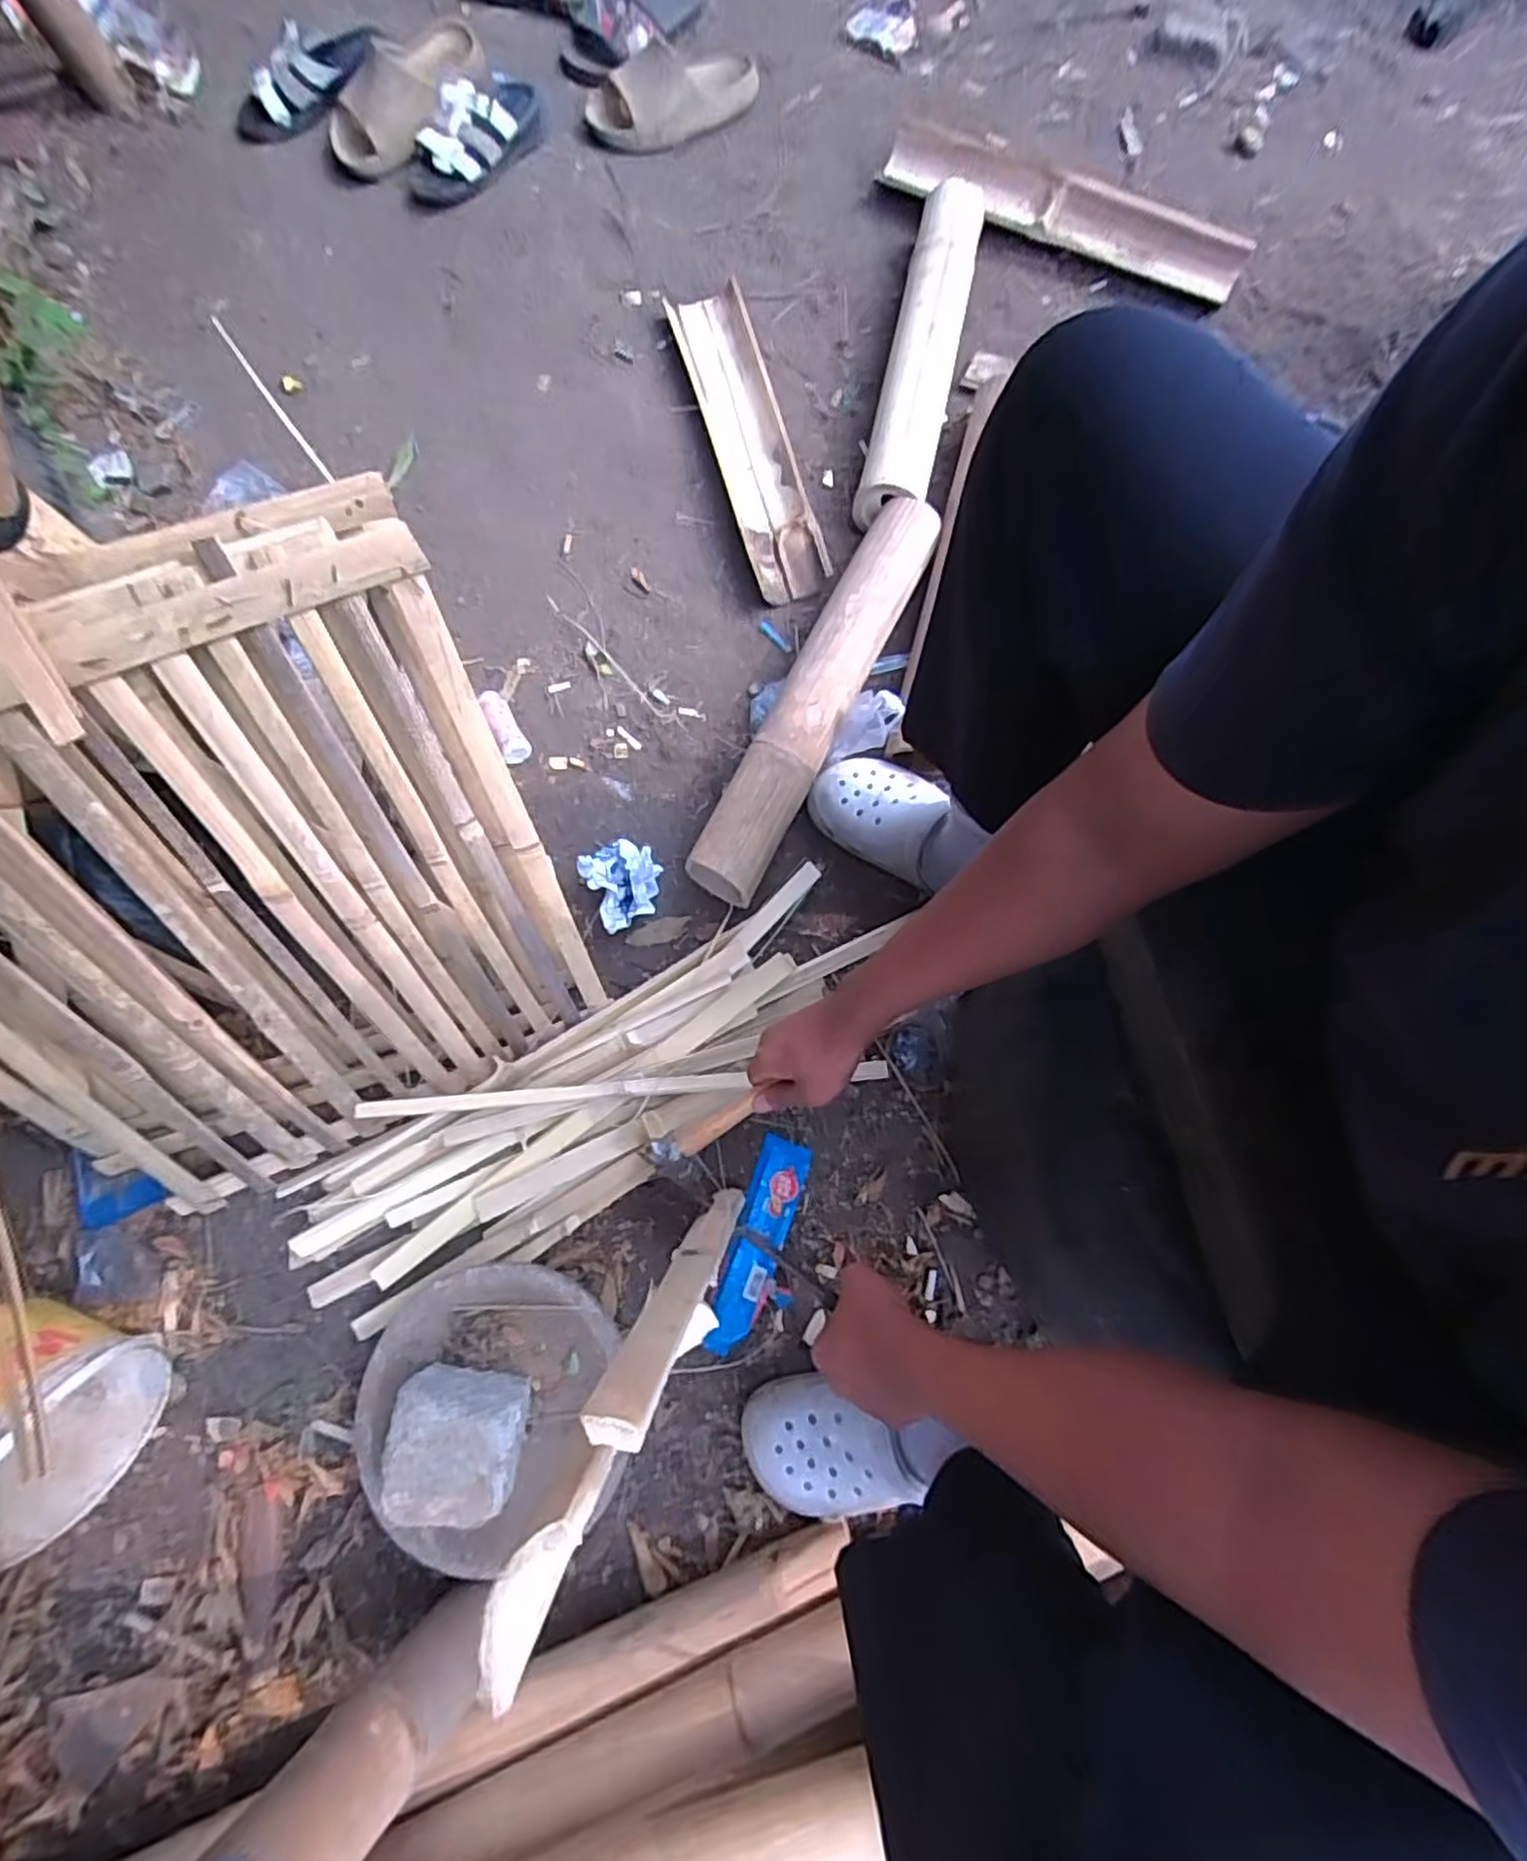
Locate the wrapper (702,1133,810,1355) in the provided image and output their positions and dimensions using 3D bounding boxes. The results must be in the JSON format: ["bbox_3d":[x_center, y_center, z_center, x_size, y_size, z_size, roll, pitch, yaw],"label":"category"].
[{"bbox_3d":[-0.008,0.321,0.770,0.054,0.012,0.212,19,77,5],"label":"wrapper"}]

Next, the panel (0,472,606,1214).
[{"bbox_3d":[-0.449,-0.012,0.638,0.526,0.550,0.067,-19,41,-8],"label":"panel"}]

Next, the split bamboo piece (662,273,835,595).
[{"bbox_3d":[-0.018,-0.666,1.002,0.107,0.048,0.503,-15,77,-3],"label":"split bamboo piece"}]

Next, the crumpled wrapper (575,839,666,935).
[{"bbox_3d":[-0.154,-0.053,0.843,0.081,0.069,0.099,-26,77,-6],"label":"crumpled wrapper"}]

